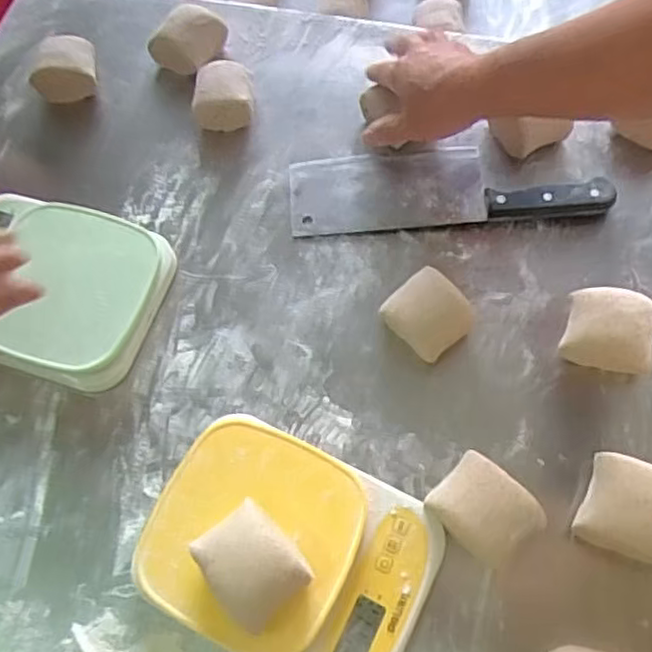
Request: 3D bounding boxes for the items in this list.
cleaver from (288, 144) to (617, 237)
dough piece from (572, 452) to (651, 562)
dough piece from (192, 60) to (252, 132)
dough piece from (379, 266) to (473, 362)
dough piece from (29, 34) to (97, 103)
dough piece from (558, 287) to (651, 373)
[{"bbox_3d":[0.106,-0.130,0.598,0.277,0.022,0.082,-3,66,2],"label":"cleaver"},{"bbox_3d":[0.218,0.129,0.465,0.068,0.039,0.061,18,68,11],"label":"dough piece"},{"bbox_3d":[-0.101,-0.221,0.642,0.057,0.040,0.067,-1,66,3],"label":"dough piece"},{"bbox_3d":[0.084,-0.008,0.536,0.055,0.038,0.060,-41,70,-14],"label":"dough piece"},{"bbox_3d":[-0.266,-0.262,0.672,0.062,0.043,0.054,-5,66,1],"label":"dough piece"},{"bbox_3d":[0.226,0.003,0.527,0.067,0.041,0.056,11,67,8],"label":"dough piece"}]

